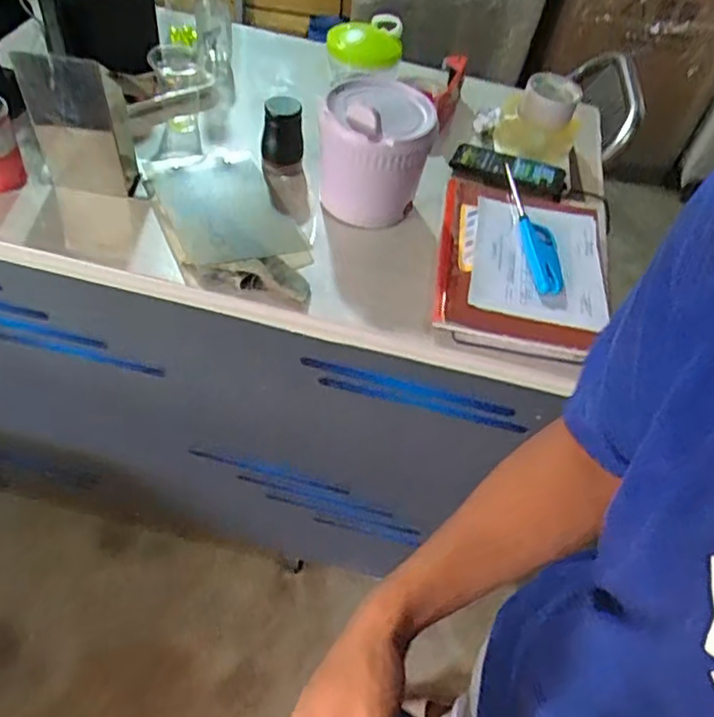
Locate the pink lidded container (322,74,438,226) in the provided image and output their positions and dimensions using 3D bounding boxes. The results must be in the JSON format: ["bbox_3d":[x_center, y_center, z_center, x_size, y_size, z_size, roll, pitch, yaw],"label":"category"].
[{"bbox_3d":[0.026,-0.261,0.827,0.135,0.137,0.159,11,50,1],"label":"pink lidded container"}]

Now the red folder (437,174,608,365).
[{"bbox_3d":[0.214,-0.138,0.824,0.212,0.031,0.318,13,50,2],"label":"red folder"}]

